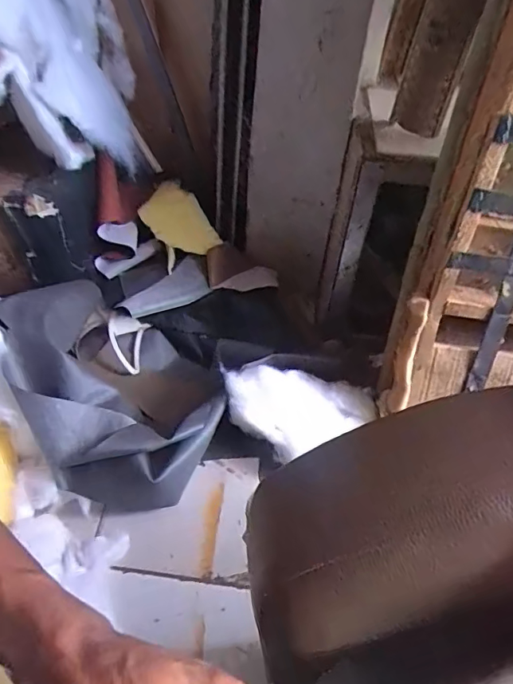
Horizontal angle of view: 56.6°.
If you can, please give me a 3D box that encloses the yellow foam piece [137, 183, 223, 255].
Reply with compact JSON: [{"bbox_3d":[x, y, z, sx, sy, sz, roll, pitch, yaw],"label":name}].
[{"bbox_3d":[-0.143,-0.233,0.924,0.166,0.023,0.102,37,79,7],"label":"yellow foam piece"}]

